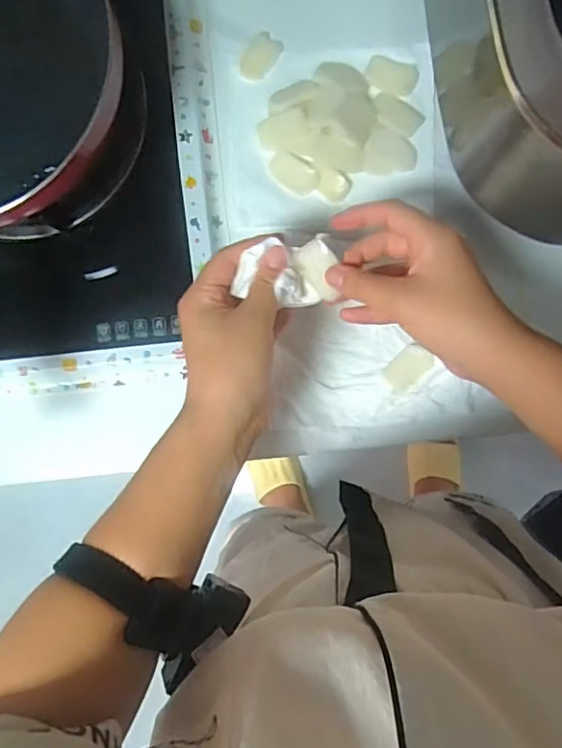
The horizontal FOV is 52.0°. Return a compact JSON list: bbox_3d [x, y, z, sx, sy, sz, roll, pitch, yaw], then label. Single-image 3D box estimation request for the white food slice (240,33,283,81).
[{"bbox_3d":[-0.018,-0.272,0.493,0.030,0.007,0.042,32,93,5],"label":"white food slice"}]

